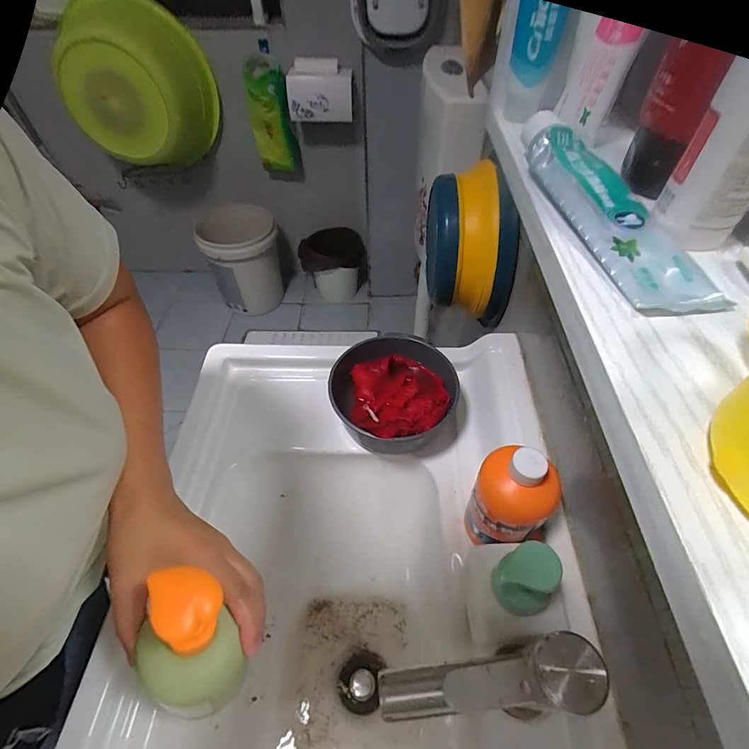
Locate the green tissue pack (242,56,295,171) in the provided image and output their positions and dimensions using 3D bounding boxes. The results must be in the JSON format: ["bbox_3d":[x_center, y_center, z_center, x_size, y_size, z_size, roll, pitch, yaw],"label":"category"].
[{"bbox_3d":[-0.347,-0.839,1.345,0.069,0.313,0.145,-37,60,-26],"label":"green tissue pack"}]

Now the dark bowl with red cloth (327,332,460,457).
[{"bbox_3d":[0.021,0.030,0.532,0.158,0.077,0.152,0,51,0],"label":"dark bowl with red cloth"}]

